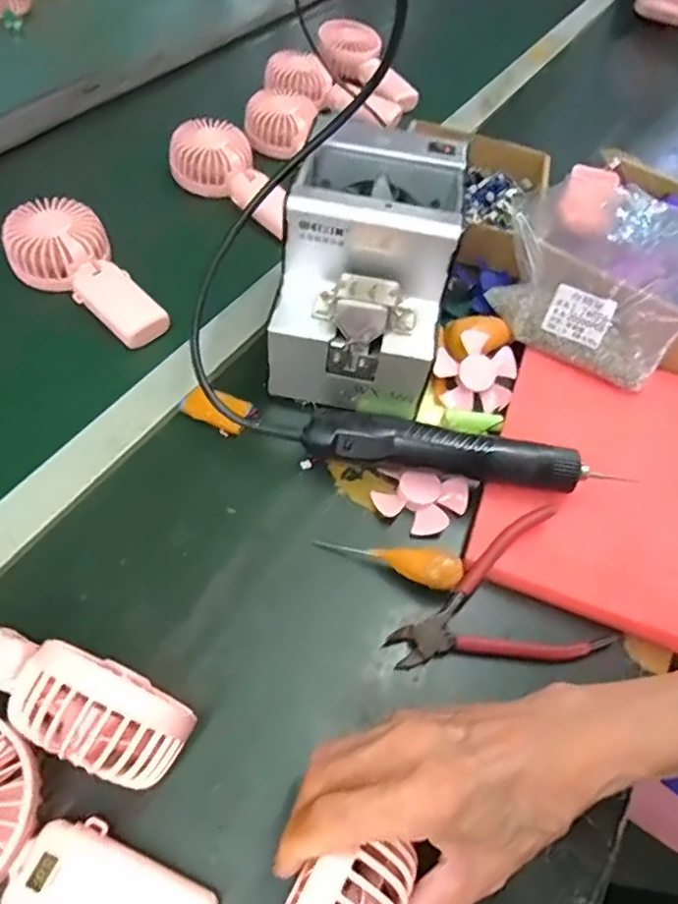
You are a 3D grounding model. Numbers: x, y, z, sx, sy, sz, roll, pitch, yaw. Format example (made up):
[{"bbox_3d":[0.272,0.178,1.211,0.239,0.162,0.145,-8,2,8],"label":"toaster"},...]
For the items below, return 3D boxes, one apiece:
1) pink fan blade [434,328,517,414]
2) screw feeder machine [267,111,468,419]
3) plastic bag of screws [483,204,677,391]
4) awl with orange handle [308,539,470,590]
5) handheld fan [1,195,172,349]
[{"bbox_3d":[0.120,-0.068,0.514,0.072,0.011,0.070,1,84,-5],"label":"pink fan blade"},{"bbox_3d":[0.022,-0.144,0.486,0.124,0.155,0.173,10,56,1],"label":"screw feeder machine"},{"bbox_3d":[0.213,-0.133,0.534,0.172,0.063,0.088,34,60,16],"label":"plastic bag of screws"},{"bbox_3d":[0.035,0.074,0.417,0.101,0.017,0.021,10,54,24],"label":"awl with orange handle"},{"bbox_3d":[-0.227,-0.160,0.531,0.083,0.043,0.169,-34,66,-24],"label":"handheld fan"}]

